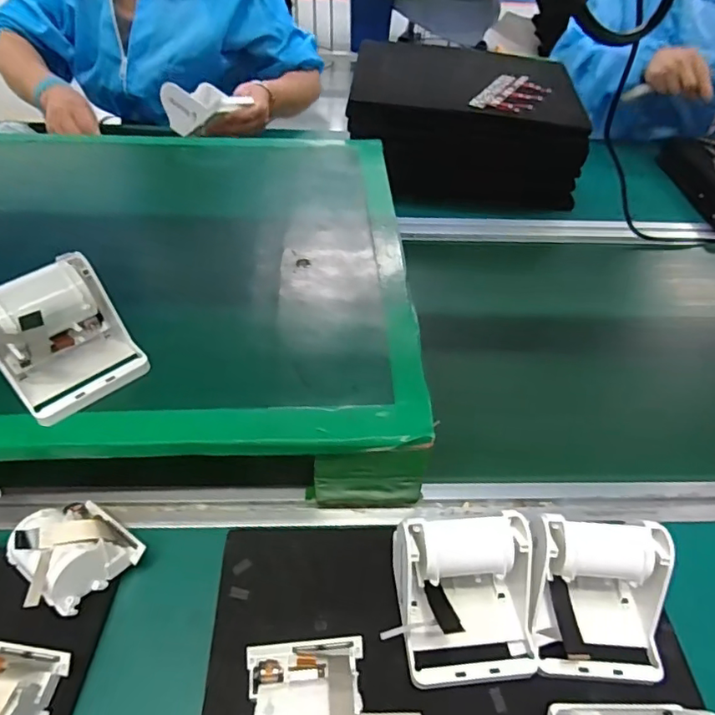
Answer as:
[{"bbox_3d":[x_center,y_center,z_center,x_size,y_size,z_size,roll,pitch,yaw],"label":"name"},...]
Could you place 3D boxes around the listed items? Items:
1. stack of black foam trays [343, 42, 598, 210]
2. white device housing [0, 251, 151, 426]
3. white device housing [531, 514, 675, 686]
[{"bbox_3d":[0.161,-0.357,0.841,0.349,0.144,0.195,3,48,-1],"label":"stack of black foam trays"},{"bbox_3d":[-0.227,-0.012,0.402,0.099,0.086,0.084,-35,58,-29],"label":"white device housing"},{"bbox_3d":[0.176,0.173,0.381,0.100,0.068,0.097,7,48,3],"label":"white device housing"}]

